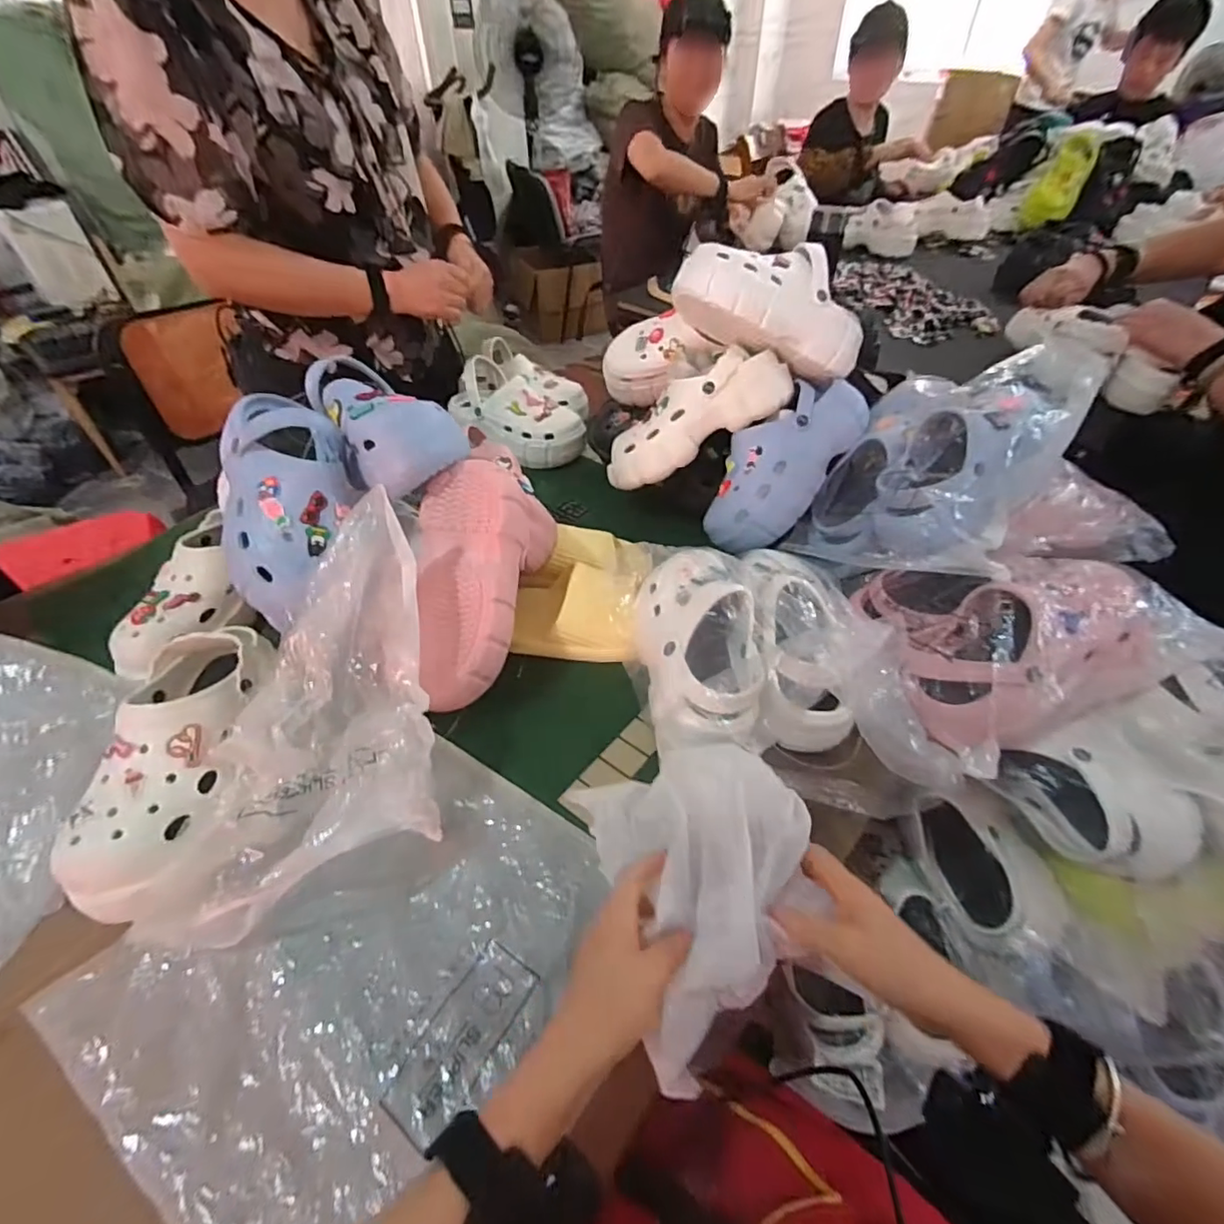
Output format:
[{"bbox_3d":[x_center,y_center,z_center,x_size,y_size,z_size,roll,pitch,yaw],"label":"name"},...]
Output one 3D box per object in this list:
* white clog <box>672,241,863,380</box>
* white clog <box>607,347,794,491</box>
[{"bbox_3d":[0.208,-0.392,0.717,0.255,0.126,0.113,20,47,-5],"label":"white clog"},{"bbox_3d":[0.106,-0.265,0.769,0.275,0.081,0.087,-28,43,19],"label":"white clog"}]

